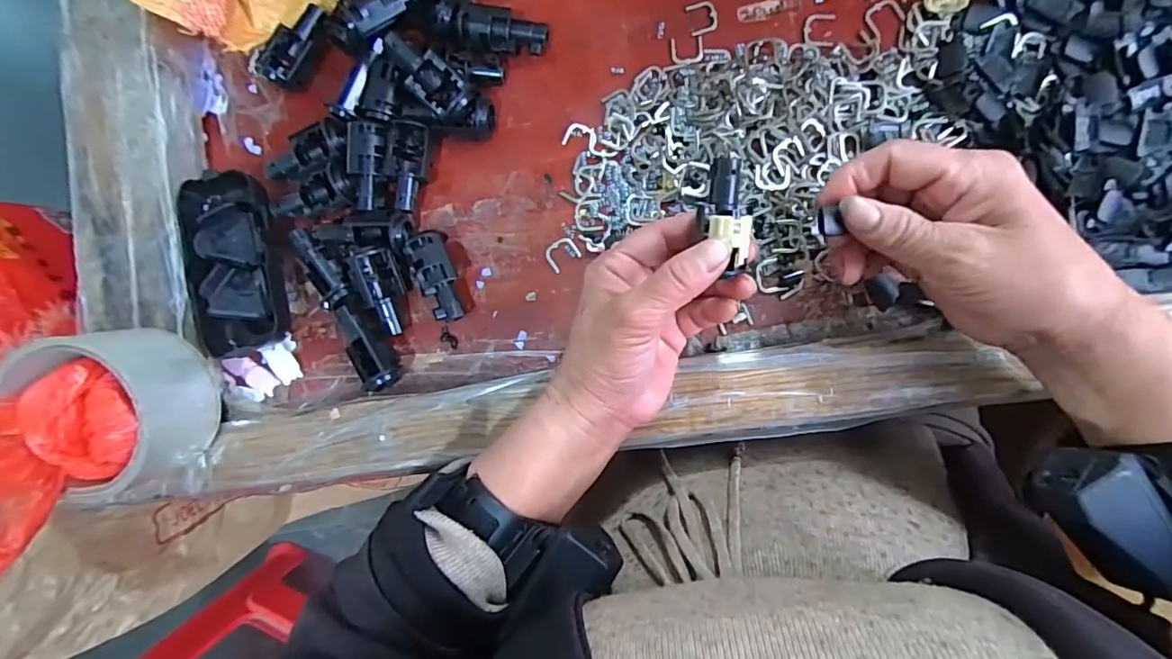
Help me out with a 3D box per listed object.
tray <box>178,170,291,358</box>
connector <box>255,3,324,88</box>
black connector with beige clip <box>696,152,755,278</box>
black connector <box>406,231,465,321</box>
[{"bbox_3d":[-0.214,-0.041,0.321,0.050,0.026,0.109,-14,86,7],"label":"tray"},{"bbox_3d":[-0.184,-0.178,0.326,0.026,0.018,0.053,25,92,8],"label":"connector"},{"bbox_3d":[0.063,-0.051,0.232,0.022,0.016,0.051,-9,93,6],"label":"black connector with beige clip"},{"bbox_3d":[-0.086,-0.030,0.306,0.022,0.027,0.053,-21,85,7],"label":"black connector"}]

